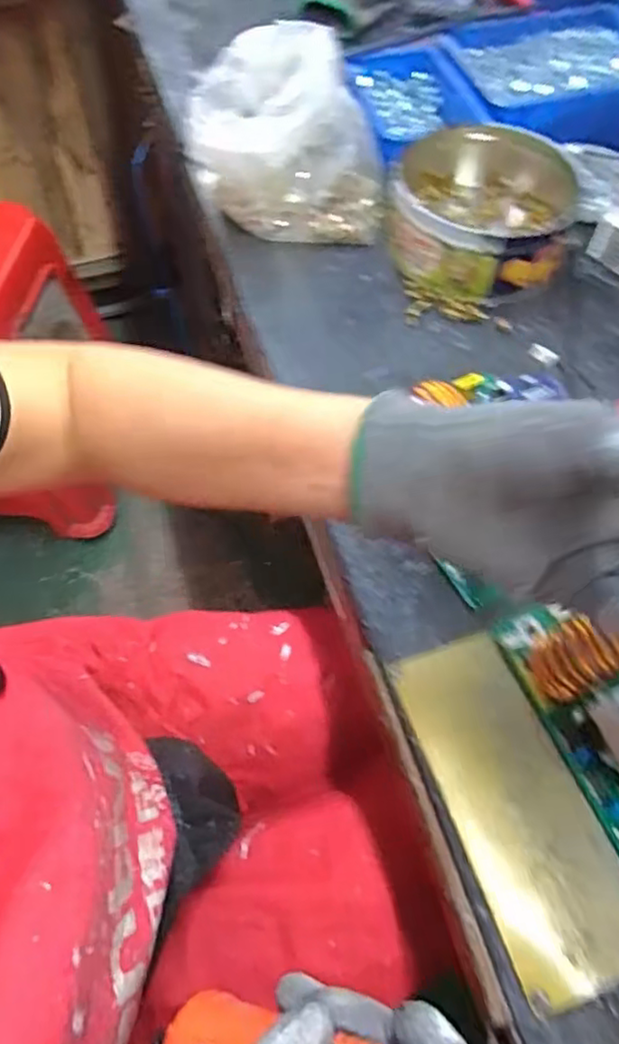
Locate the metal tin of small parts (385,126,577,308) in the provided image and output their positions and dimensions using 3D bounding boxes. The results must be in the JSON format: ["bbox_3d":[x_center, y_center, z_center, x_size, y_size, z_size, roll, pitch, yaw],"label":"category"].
[{"bbox_3d":[0.140,-0.256,0.530,0.140,0.055,0.150,0,61,1],"label":"metal tin of small parts"}]

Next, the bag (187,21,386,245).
[{"bbox_3d":[-0.019,-0.337,0.552,0.160,0.104,0.164,-4,61,-2],"label":"bag"}]

